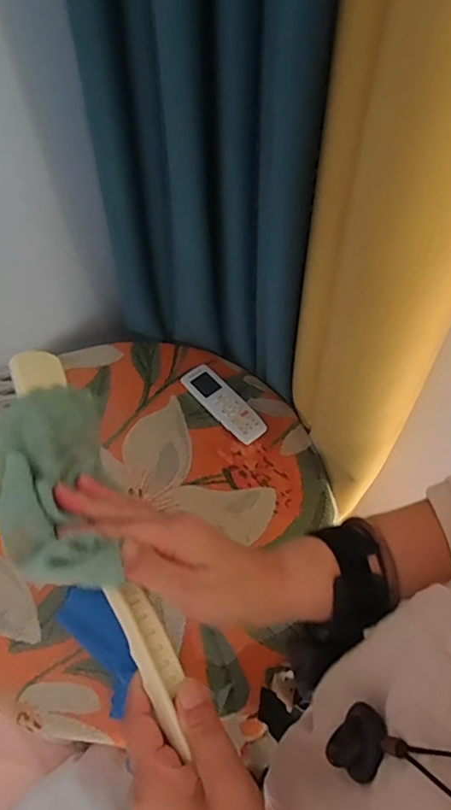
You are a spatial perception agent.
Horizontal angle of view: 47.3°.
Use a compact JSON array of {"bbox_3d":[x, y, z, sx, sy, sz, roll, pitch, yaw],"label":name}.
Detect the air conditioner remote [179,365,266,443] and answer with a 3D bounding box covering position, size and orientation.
[{"bbox_3d":[-0.002,-0.002,0.813,0.053,0.023,0.161,-37,66,-21],"label":"air conditioner remote"}]

